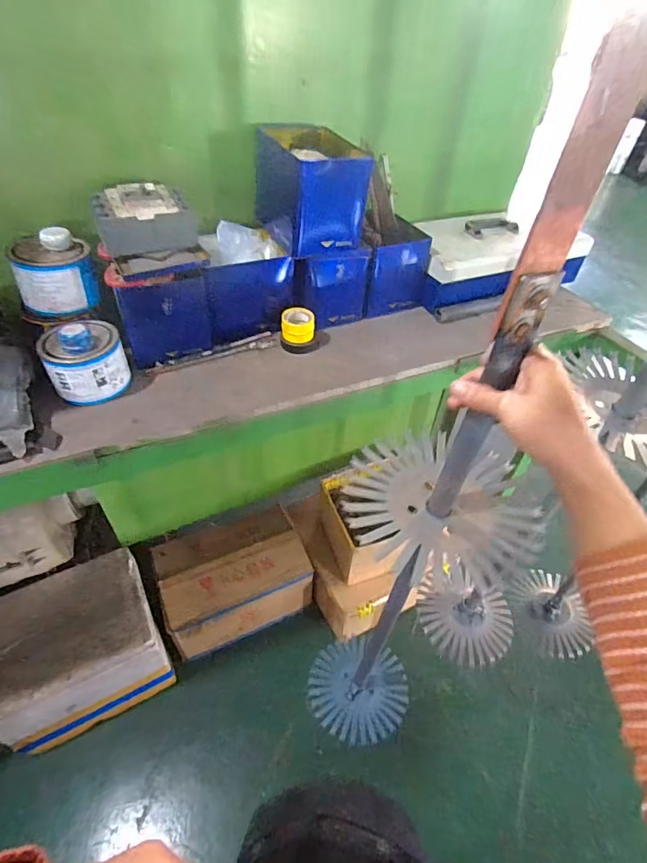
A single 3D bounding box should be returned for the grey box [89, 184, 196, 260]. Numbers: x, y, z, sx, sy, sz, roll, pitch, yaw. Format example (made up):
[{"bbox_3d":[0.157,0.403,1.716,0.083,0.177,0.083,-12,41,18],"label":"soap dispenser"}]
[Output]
[{"bbox_3d":[-0.261,-0.311,0.655,0.134,0.071,0.075,-20,49,-22],"label":"grey box"}]

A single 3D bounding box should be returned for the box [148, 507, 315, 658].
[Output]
[{"bbox_3d":[-0.261,0.428,1.337,0.403,0.213,0.270,-17,49,-20],"label":"box"}]

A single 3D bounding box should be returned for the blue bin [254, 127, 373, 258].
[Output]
[{"bbox_3d":[-0.027,-0.397,0.737,0.140,0.144,0.164,-19,49,-21],"label":"blue bin"}]

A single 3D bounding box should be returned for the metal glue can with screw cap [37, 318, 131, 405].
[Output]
[{"bbox_3d":[-0.351,-0.109,0.662,0.107,0.097,0.094,-13,47,-16],"label":"metal glue can with screw cap"}]

